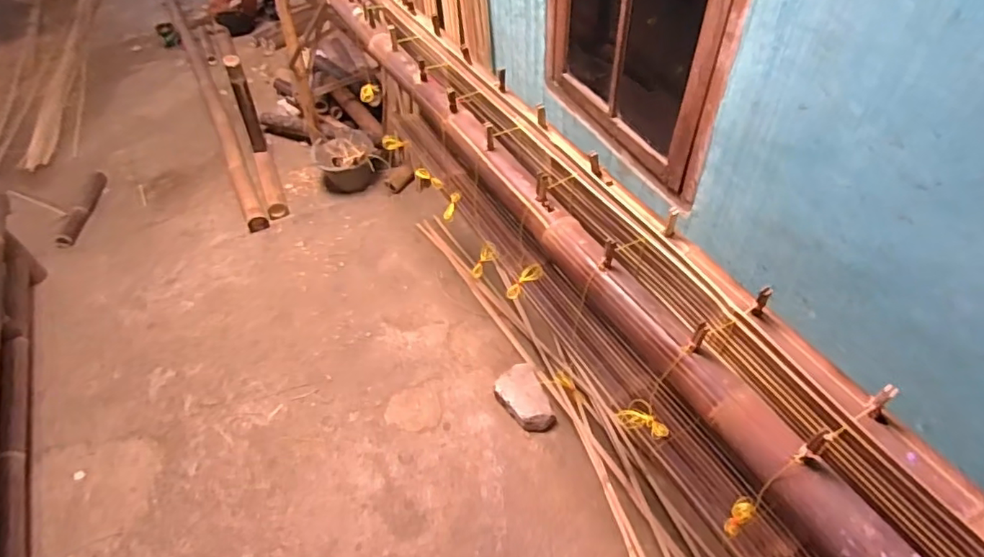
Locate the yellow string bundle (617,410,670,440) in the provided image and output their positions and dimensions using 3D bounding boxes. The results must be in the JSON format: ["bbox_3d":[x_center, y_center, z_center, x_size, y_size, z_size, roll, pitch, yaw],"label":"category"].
[{"bbox_3d":[0.245,0.235,0.907,0.081,0.035,0.023,22,55,20],"label":"yellow string bundle"}]

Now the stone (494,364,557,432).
[{"bbox_3d":[0.094,0.355,1.636,0.131,0.065,0.210,-21,52,-13],"label":"stone"}]

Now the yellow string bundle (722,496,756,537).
[{"bbox_3d":[0.335,0.322,0.758,0.031,0.070,0.029,-2,51,2],"label":"yellow string bundle"}]

